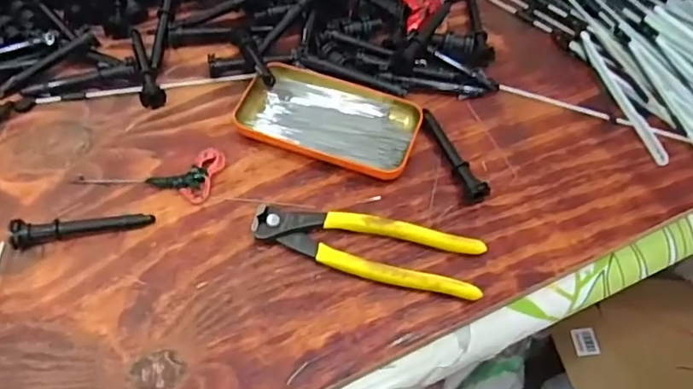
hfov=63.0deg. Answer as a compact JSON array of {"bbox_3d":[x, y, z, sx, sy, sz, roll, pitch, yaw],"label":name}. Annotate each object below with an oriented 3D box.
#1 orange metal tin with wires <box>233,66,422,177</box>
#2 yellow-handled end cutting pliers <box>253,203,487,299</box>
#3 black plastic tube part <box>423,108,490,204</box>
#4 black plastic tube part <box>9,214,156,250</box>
[{"bbox_3d":[-0.013,-0.064,0.466,0.143,0.016,0.078,19,59,10],"label":"orange metal tin with wires"},{"bbox_3d":[0.015,0.037,0.404,0.162,0.017,0.047,12,58,6],"label":"yellow-handled end cutting pliers"},{"bbox_3d":[0.085,-0.034,0.452,0.017,0.017,0.096,-14,59,-11],"label":"black plastic tube part"},{"bbox_3d":[-0.184,0.023,0.398,0.090,0.018,0.020,-8,58,-7],"label":"black plastic tube part"}]

